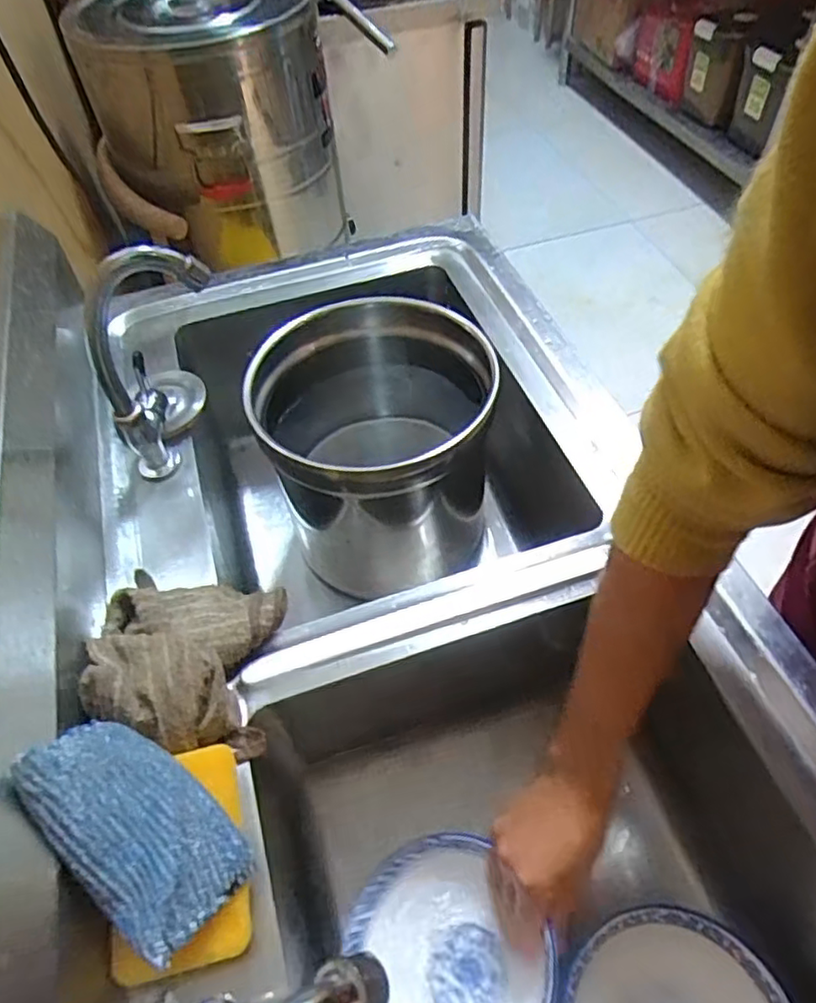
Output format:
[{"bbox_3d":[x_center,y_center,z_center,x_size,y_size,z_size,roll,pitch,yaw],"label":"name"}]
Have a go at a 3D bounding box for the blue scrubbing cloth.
[{"bbox_3d":[-0.144,0.170,0.350,0.123,0.026,0.073,48,37,-1],"label":"blue scrubbing cloth"}]

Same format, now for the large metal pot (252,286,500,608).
[{"bbox_3d":[-0.030,-0.053,0.699,0.223,0.218,0.227,-2,54,2],"label":"large metal pot"}]

